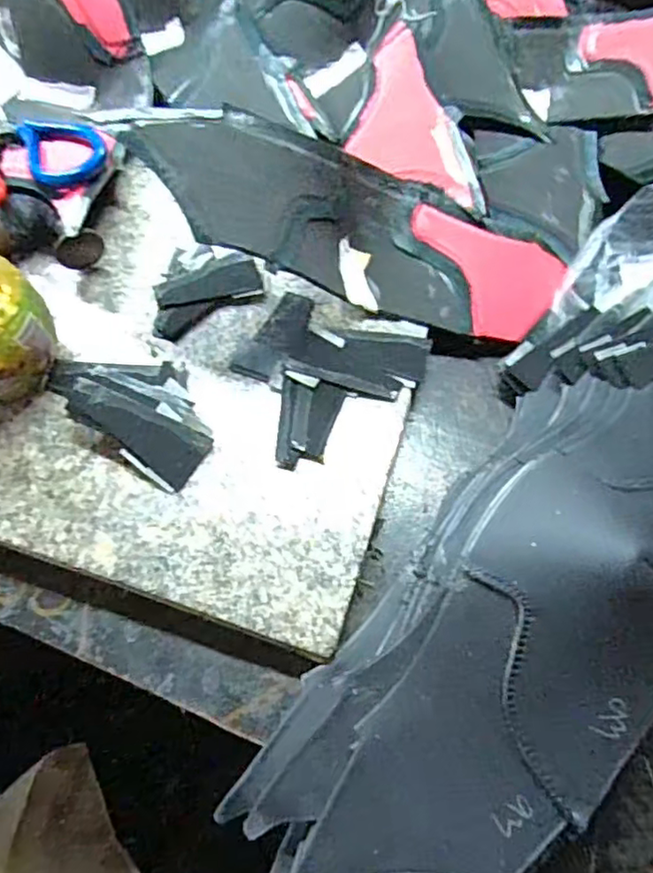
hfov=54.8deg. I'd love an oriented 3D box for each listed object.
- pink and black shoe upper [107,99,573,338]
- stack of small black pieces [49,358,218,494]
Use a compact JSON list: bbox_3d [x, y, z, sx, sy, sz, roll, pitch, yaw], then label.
[{"bbox_3d":[0.023,-0.129,0.376,0.266,0.061,0.111,11,66,-29],"label":"pink and black shoe upper"},{"bbox_3d":[-0.105,-0.022,0.347,0.101,0.020,0.057,35,67,14],"label":"stack of small black pieces"}]

